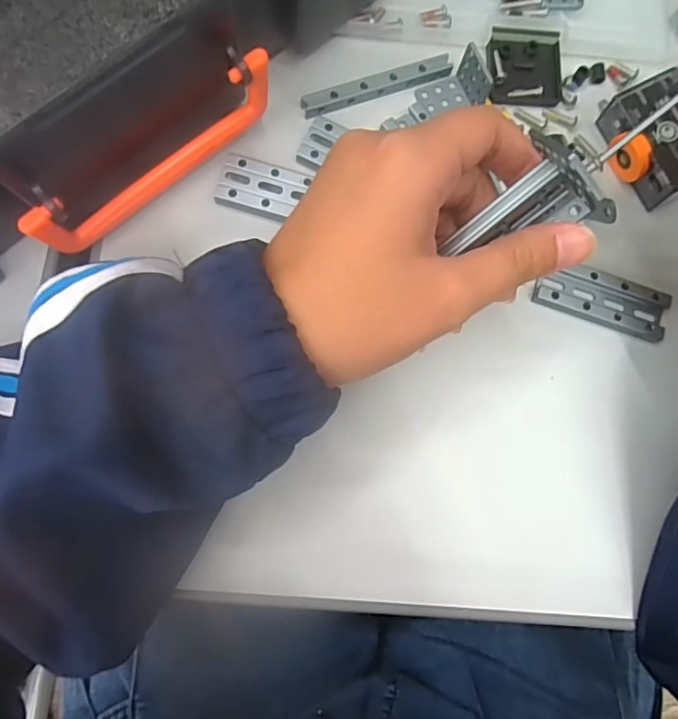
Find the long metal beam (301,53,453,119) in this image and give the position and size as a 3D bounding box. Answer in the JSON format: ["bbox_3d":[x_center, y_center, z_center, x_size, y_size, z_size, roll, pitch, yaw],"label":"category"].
[{"bbox_3d":[0.020,-0.138,0.271,0.079,0.008,0.010,-22,84,-6],"label":"long metal beam"}]

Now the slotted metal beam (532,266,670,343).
[{"bbox_3d":[0.129,-0.030,0.263,0.066,0.008,0.028,20,81,0],"label":"slotted metal beam"}]

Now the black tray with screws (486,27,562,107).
[{"bbox_3d":[0.097,-0.151,0.279,0.038,0.004,0.040,2,82,-3],"label":"black tray with screws"}]

